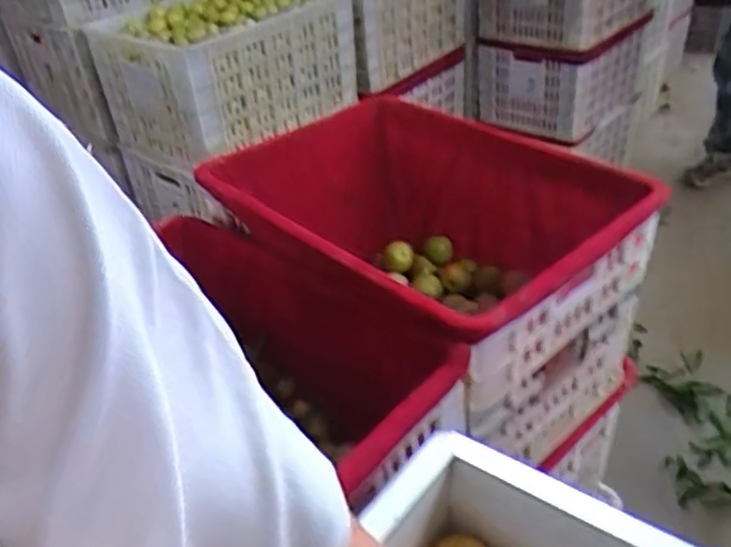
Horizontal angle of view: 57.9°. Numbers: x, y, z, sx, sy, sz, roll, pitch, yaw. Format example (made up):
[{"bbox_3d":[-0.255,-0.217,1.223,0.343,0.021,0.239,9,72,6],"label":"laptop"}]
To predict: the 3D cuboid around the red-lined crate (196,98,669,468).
[{"bbox_3d":[0.064,-0.022,0.822,0.345,0.250,0.448,-33,43,-32],"label":"red-lined crate"}]

